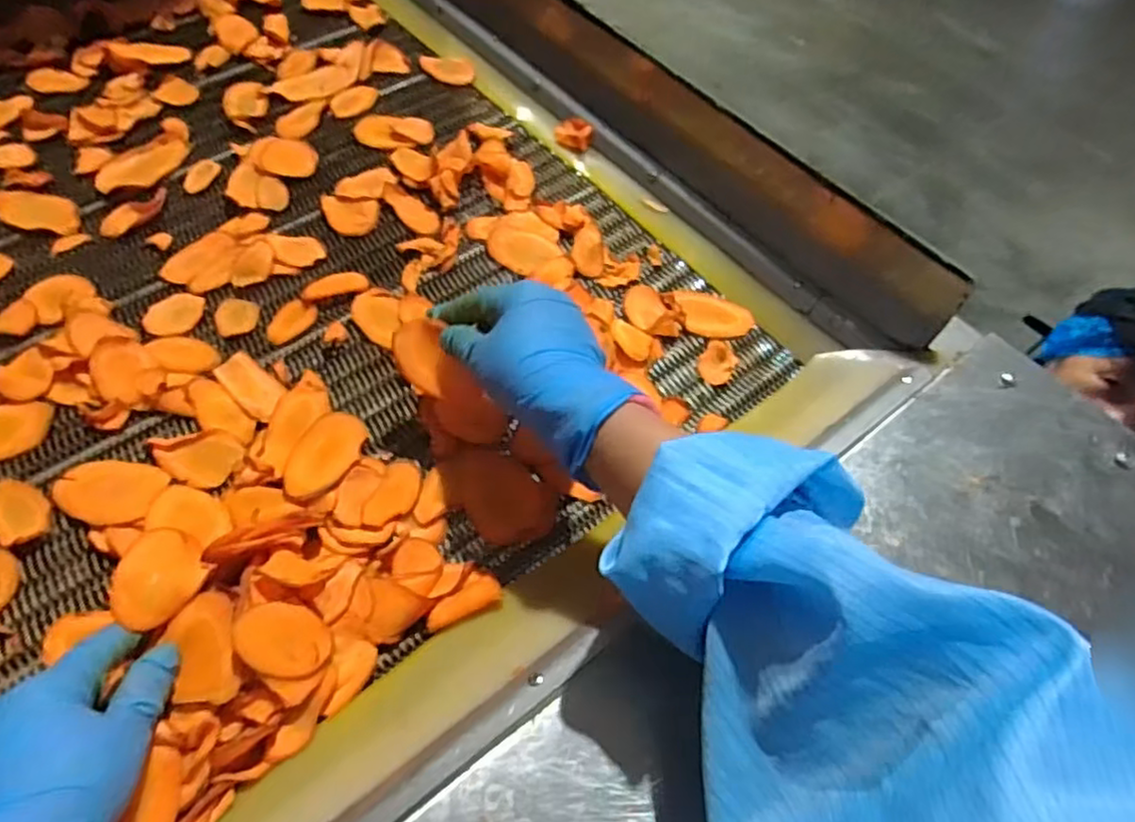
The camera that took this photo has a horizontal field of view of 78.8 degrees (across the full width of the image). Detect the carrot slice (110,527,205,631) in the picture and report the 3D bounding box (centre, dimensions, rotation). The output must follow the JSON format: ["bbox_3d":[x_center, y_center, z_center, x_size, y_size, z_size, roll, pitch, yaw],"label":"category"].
[{"bbox_3d":[-0.224,0.090,0.380,0.040,0.016,0.056,1,58,-3],"label":"carrot slice"}]

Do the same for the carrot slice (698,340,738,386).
[{"bbox_3d":[0.114,-0.037,0.519,0.027,0.005,0.035,32,61,15],"label":"carrot slice"}]

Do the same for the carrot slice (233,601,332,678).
[{"bbox_3d":[-0.152,0.123,0.372,0.053,0.004,0.038,26,46,-42],"label":"carrot slice"}]

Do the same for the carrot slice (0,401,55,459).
[{"bbox_3d":[-0.371,0.011,0.461,0.050,0.008,0.034,-35,67,-23],"label":"carrot slice"}]

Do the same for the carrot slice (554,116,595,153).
[{"bbox_3d":[0.007,-0.253,0.635,0.038,0.012,0.029,28,95,22],"label":"carrot slice"}]

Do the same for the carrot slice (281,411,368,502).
[{"bbox_3d":[-0.161,0.027,0.456,0.040,0.010,0.070,21,59,8],"label":"carrot slice"}]

